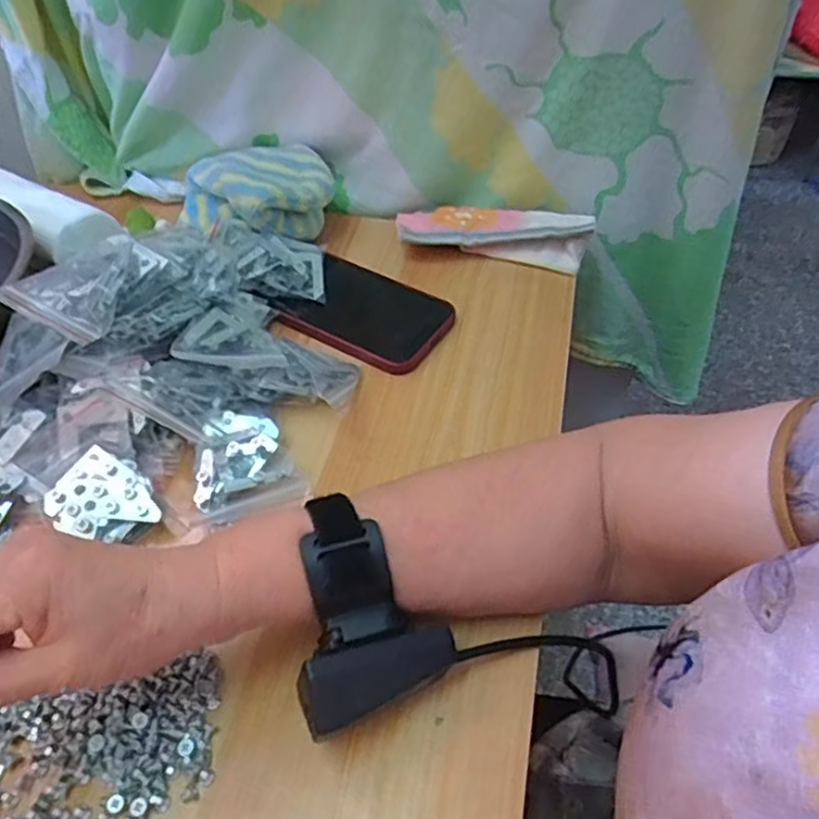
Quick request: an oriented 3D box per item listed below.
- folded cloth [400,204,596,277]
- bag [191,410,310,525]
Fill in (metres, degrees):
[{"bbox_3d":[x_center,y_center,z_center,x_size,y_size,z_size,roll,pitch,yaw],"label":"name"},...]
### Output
[{"bbox_3d":[0.066,-0.140,0.532,0.146,0.020,0.044,8,50,10],"label":"folded cloth"},{"bbox_3d":[-0.101,0.032,0.402,0.061,0.024,0.068,-20,51,-14],"label":"bag"}]

